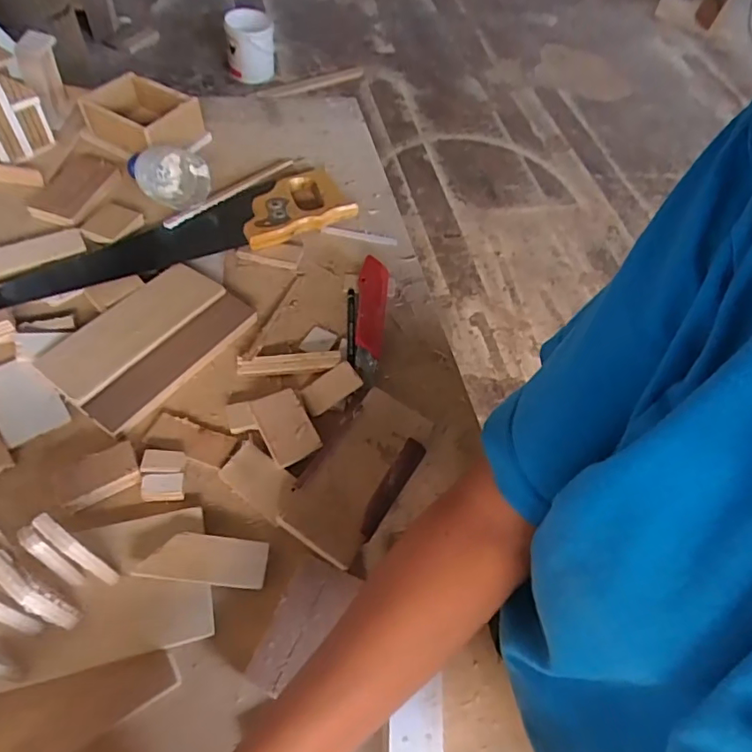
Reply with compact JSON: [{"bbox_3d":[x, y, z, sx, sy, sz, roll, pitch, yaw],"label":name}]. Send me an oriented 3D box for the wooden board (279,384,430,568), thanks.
[{"bbox_3d":[-0.017,0.076,0.455,0.075,0.023,0.149,29,59,11],"label":"wooden board"}]

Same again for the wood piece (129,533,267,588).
[{"bbox_3d":[-0.129,0.138,0.405,0.090,0.004,0.034,10,64,-10],"label":"wood piece"}]

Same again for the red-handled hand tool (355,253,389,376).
[{"bbox_3d":[-0.004,-0.072,0.561,0.031,0.022,0.155,6,57,-4],"label":"red-handled hand tool"}]

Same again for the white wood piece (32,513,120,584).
[{"bbox_3d":[-0.199,0.119,0.363,0.037,0.101,0.011,34,60,14],"label":"white wood piece"}]

